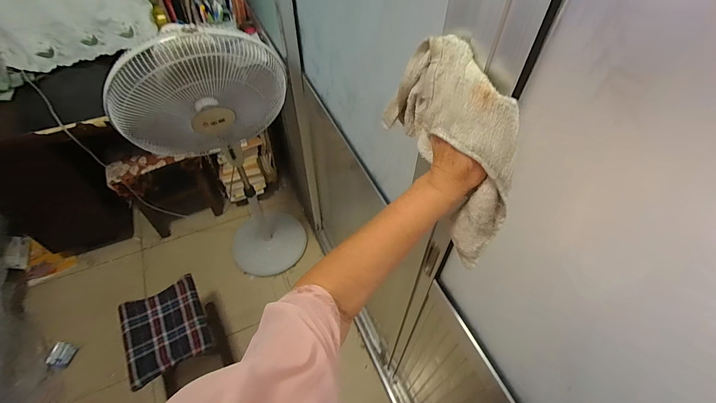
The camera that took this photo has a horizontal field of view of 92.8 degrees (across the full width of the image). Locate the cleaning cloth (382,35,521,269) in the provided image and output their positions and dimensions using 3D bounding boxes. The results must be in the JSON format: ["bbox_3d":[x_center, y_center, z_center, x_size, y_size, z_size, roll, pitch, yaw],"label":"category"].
[{"bbox_3d":[0.105,-0.071,0.429,0.053,0.221,0.232,-19,54,-14],"label":"cleaning cloth"}]

